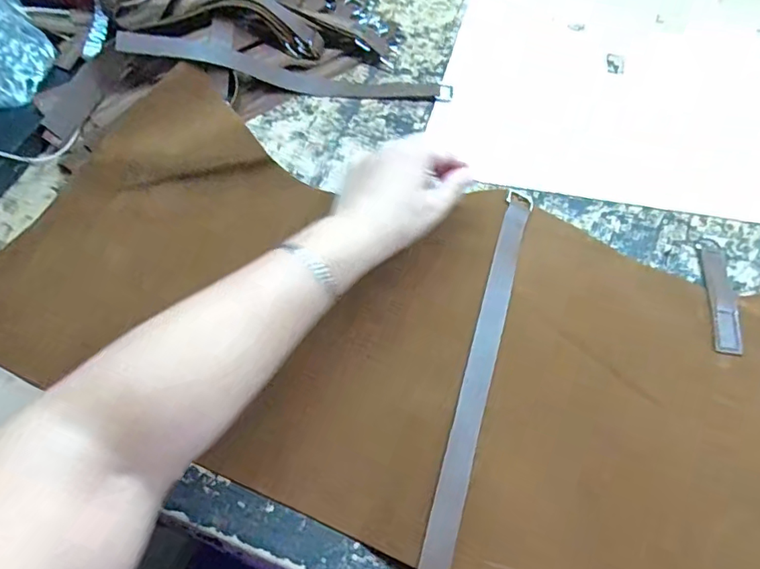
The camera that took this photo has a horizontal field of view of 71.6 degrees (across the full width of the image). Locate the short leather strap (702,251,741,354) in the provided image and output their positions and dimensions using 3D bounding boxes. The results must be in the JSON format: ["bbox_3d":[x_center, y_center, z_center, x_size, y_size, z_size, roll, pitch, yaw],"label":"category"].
[{"bbox_3d":[0.277,0.010,0.425,0.023,0.008,0.100,11,60,4],"label":"short leather strap"}]

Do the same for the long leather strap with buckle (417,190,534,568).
[{"bbox_3d":[0.077,0.055,0.392,0.021,0.014,0.318,16,61,7],"label":"long leather strap with buckle"}]

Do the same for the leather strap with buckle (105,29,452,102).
[{"bbox_3d":[-0.085,-0.207,0.518,0.310,0.042,0.034,5,59,-16],"label":"leather strap with buckle"}]

